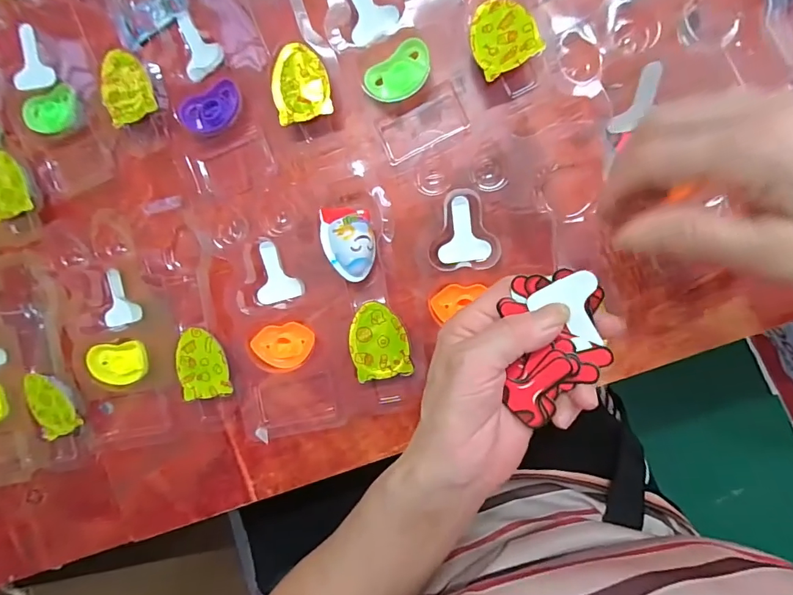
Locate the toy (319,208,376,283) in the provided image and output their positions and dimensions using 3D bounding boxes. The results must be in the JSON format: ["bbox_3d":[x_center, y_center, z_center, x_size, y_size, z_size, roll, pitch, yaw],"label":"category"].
[{"bbox_3d":[-0.031,-0.037,0.305,0.033,0.026,0.050,-14,90,9],"label":"toy"}]

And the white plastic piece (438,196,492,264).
[{"bbox_3d":[0.046,-0.047,0.306,0.034,0.006,0.044,-4,92,9],"label":"white plastic piece"}]

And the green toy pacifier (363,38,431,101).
[{"bbox_3d":[0.002,-0.153,0.306,0.048,0.010,0.032,-35,87,9],"label":"green toy pacifier"}]

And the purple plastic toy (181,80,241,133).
[{"bbox_3d":[-0.134,-0.137,0.324,0.045,0.004,0.029,-26,88,9],"label":"purple plastic toy"}]

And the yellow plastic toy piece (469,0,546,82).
[{"bbox_3d":[0.067,-0.167,0.283,0.039,0.004,0.051,-20,76,18],"label":"yellow plastic toy piece"}]

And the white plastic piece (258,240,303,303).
[{"bbox_3d":[-0.090,-0.018,0.325,0.032,0.008,0.042,-14,90,9],"label":"white plastic piece"}]

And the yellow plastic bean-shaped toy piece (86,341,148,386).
[{"bbox_3d":[-0.209,0.051,0.338,0.044,0.013,0.032,-7,91,9],"label":"yellow plastic bean-shaped toy piece"}]

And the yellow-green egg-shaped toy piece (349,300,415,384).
[{"bbox_3d":[-0.011,0.029,0.309,0.038,0.016,0.052,-11,91,9],"label":"yellow-green egg-shaped toy piece"}]

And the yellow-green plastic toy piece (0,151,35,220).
[{"bbox_3d":[-0.300,-0.086,0.342,0.034,0.011,0.051,-16,90,9],"label":"yellow-green plastic toy piece"}]

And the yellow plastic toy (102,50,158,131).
[{"bbox_3d":[-0.198,-0.152,0.323,0.039,0.008,0.052,-21,89,9],"label":"yellow plastic toy"}]

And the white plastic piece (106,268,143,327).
[{"bbox_3d":[-0.216,0.000,0.343,0.035,0.007,0.043,-11,91,9],"label":"white plastic piece"}]

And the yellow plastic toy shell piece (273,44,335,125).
[{"bbox_3d":[-0.066,-0.147,0.306,0.039,0.007,0.049,-10,91,9],"label":"yellow plastic toy shell piece"}]

